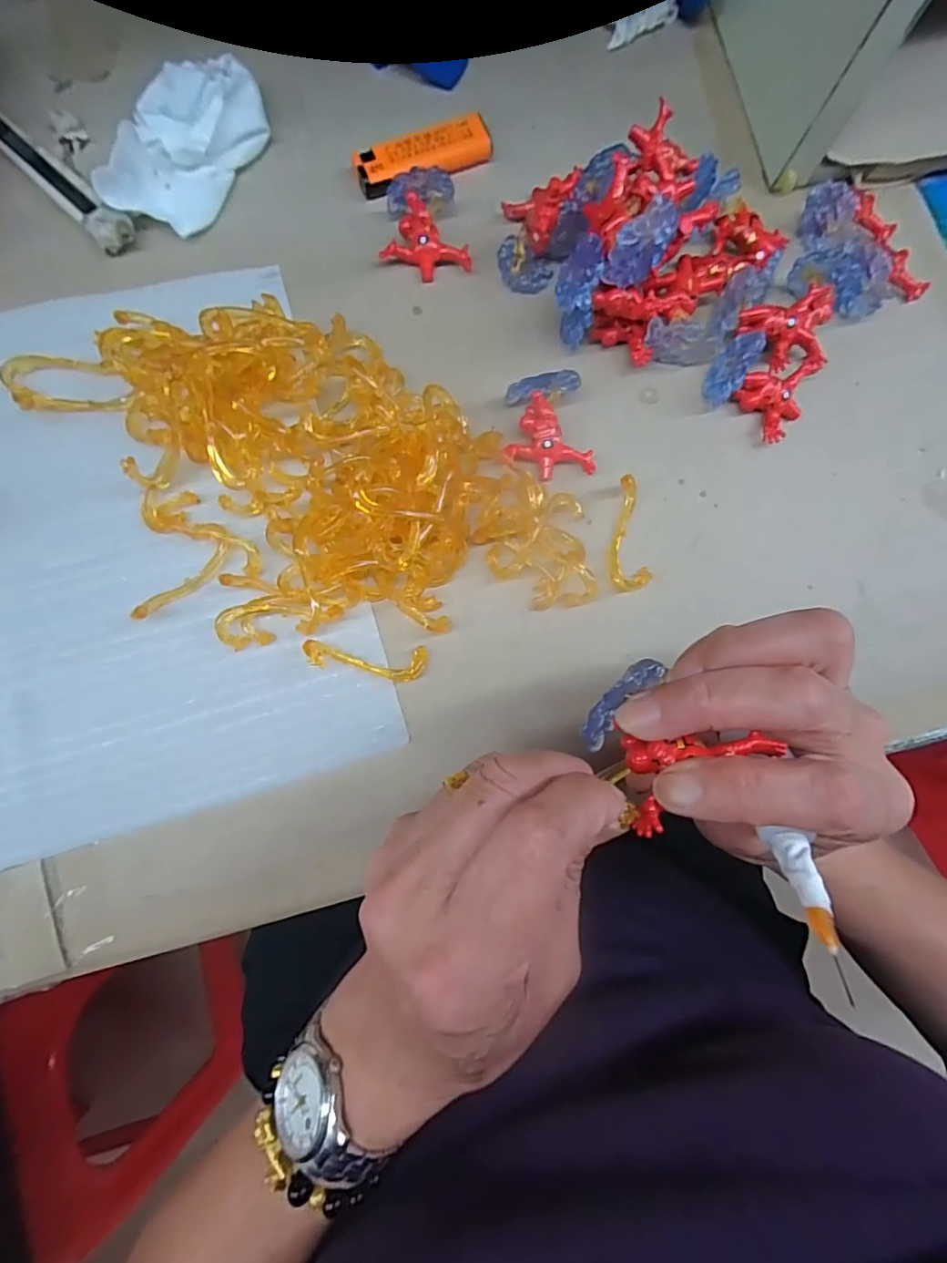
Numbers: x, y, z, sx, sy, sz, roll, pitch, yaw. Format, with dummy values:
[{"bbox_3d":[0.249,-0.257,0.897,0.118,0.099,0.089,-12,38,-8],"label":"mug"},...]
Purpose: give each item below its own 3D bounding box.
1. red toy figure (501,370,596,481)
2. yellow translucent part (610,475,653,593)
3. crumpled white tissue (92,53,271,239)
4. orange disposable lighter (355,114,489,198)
[{"bbox_3d":[0.041,-0.107,0.276,0.047,0.027,0.046,2,81,-2],"label":"red toy figure"},{"bbox_3d":[0.080,-0.050,0.273,0.018,0.017,0.056,-2,81,-3],"label":"yellow translucent part"},{"bbox_3d":[-0.160,-0.272,0.292,0.064,0.027,0.103,15,81,0],"label":"crumpled white tissue"},{"bbox_3d":[-0.029,-0.277,0.310,0.081,0.017,0.022,-22,83,-6],"label":"orange disposable lighter"}]

